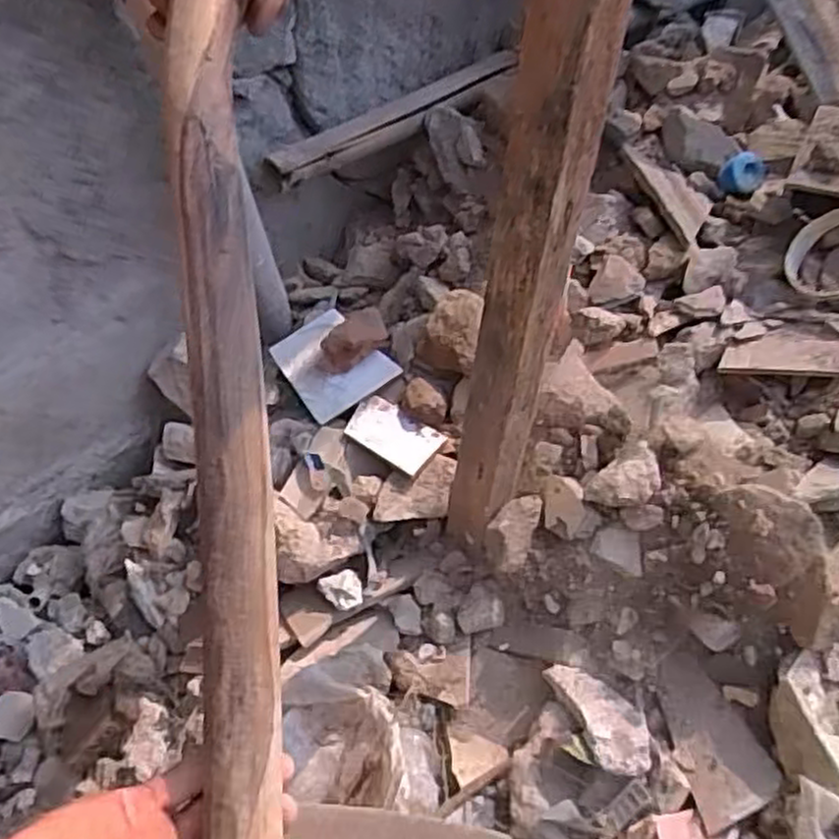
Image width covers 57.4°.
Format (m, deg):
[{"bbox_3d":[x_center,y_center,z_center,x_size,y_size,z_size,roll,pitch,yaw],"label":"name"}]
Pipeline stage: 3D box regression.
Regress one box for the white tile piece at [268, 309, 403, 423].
[{"bbox_3d":[-0.119,-0.080,1.033,0.122,0.016,0.156,-36,61,-4],"label":"white tile piece"}]

